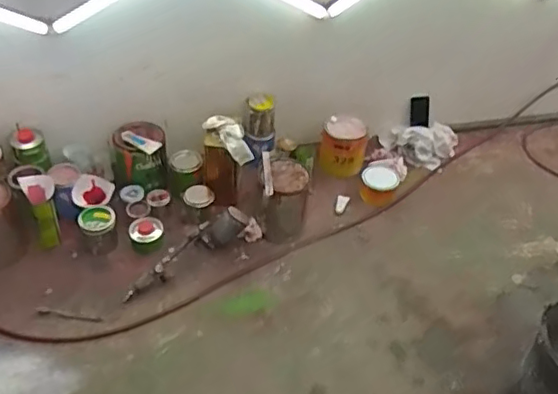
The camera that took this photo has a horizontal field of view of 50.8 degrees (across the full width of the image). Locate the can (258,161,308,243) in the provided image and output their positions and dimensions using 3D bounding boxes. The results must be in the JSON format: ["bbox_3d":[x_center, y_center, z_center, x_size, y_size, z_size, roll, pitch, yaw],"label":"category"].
[{"bbox_3d":[0.013,0.015,1.807,0.137,0.221,0.141,3,45,-3],"label":"can"}]

